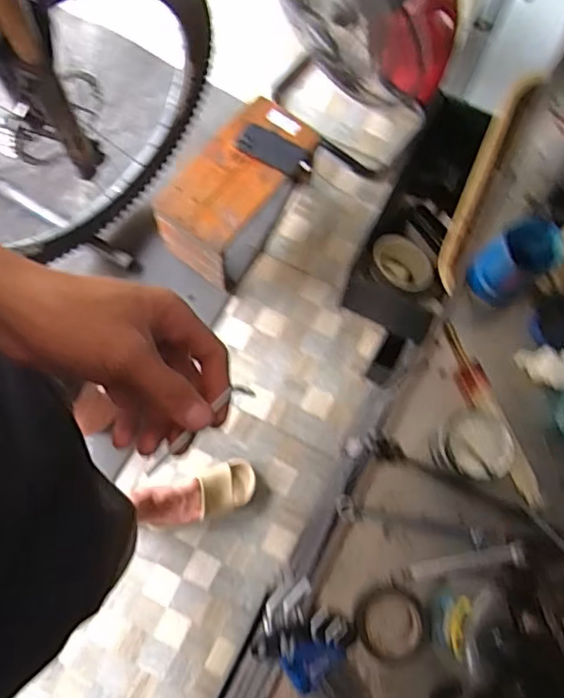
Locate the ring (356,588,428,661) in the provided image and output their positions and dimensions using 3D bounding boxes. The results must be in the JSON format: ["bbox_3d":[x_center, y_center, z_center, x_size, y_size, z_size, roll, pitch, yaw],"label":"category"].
[{"bbox_3d":[0.089,0.223,0.456,0.055,0.015,0.052,0,75,-1],"label":"ring"}]

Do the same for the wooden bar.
[{"bbox_3d":[0.244,-0.211,0.679,0.033,0.048,0.304,24,76,5],"label":"wooden bar"}]

